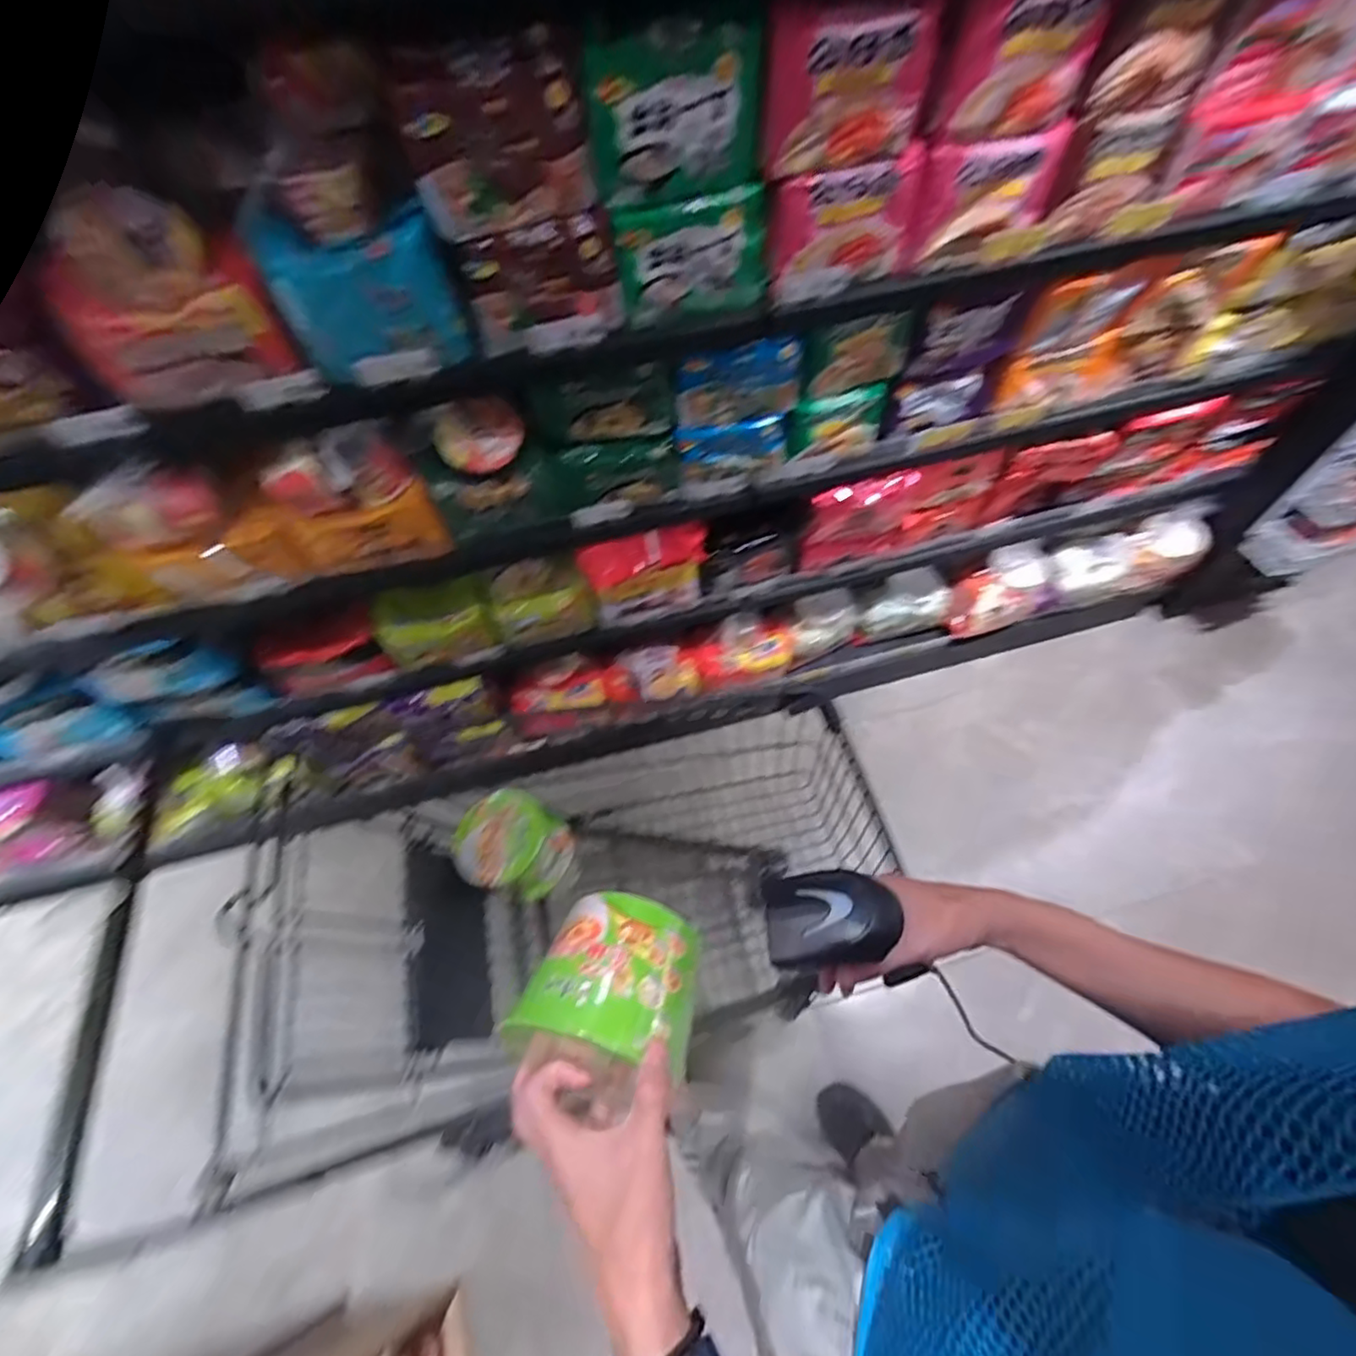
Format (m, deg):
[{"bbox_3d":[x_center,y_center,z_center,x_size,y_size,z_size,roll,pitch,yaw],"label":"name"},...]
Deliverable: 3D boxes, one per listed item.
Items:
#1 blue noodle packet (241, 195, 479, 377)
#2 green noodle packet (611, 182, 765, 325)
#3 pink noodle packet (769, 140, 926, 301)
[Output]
[{"bbox_3d":[-0.343,-0.423,0.701,0.181,0.162,0.027,-12,58,-4],"label":"blue noodle packet"},{"bbox_3d":[0.018,-0.498,0.752,0.174,0.116,0.032,-10,58,-2],"label":"green noodle packet"},{"bbox_3d":[0.200,-0.542,0.760,0.174,0.123,0.036,-14,59,-5],"label":"pink noodle packet"}]

